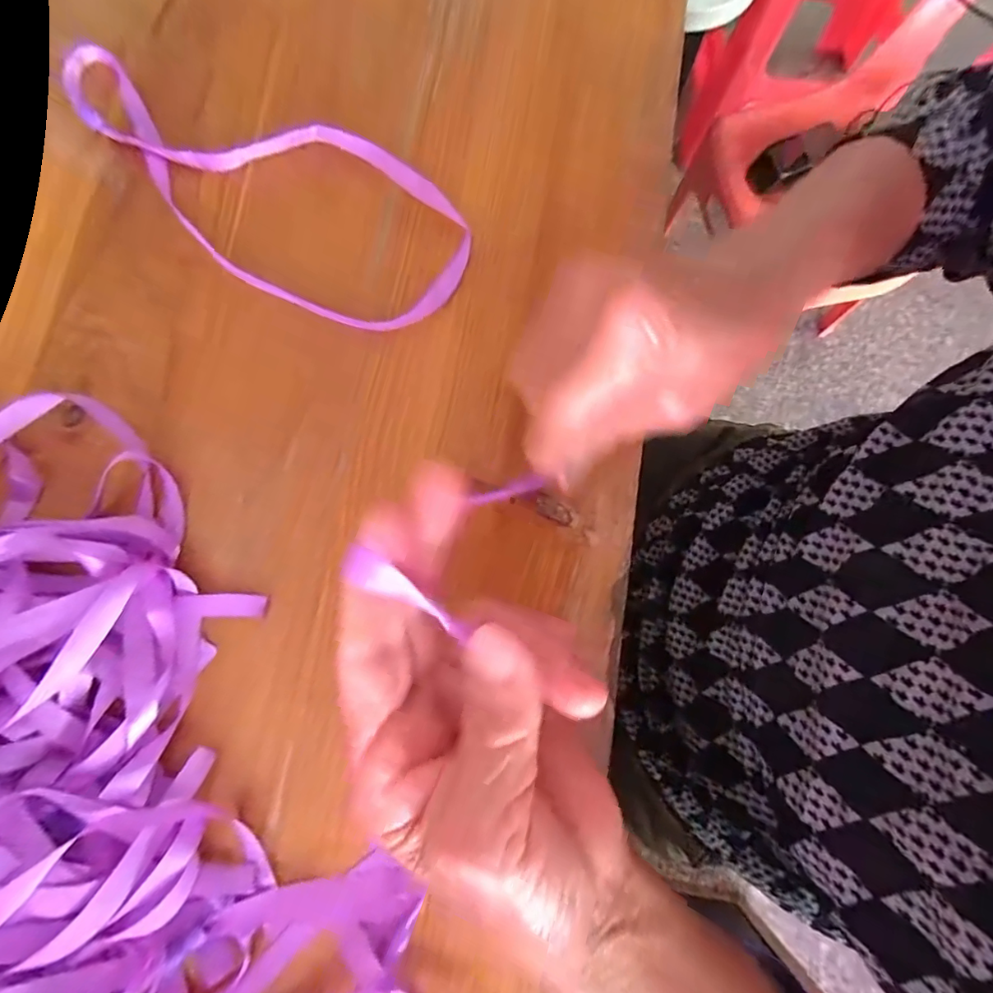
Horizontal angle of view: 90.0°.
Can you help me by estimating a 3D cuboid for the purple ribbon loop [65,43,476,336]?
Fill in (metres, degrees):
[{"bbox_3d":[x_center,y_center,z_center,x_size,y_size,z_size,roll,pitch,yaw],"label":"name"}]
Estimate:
[{"bbox_3d":[-0.128,-0.161,0.258,0.238,0.014,0.094,25,80,5],"label":"purple ribbon loop"}]

